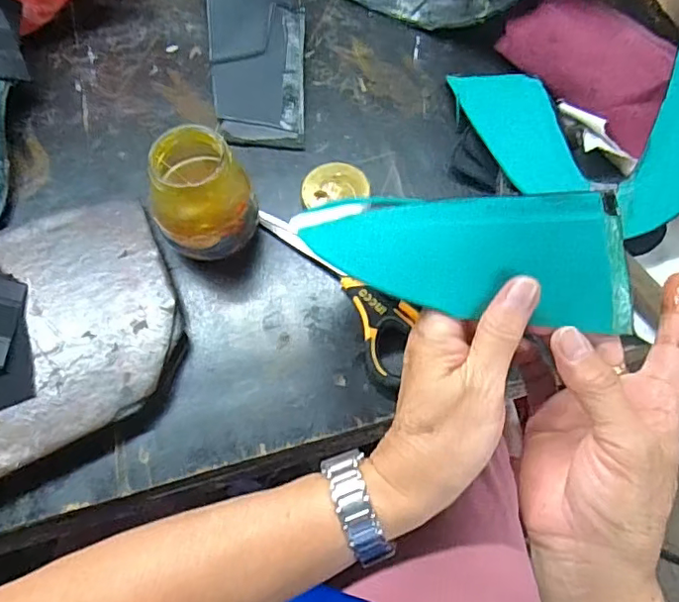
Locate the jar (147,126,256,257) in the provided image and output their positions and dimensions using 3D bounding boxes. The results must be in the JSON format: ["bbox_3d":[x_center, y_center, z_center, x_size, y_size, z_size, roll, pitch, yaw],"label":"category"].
[{"bbox_3d":[-0.093,-0.069,0.385,0.065,0.090,0.059,-18,67,-9],"label":"jar"}]

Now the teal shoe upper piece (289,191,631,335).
[{"bbox_3d":[0.072,-0.022,0.286,0.166,0.030,0.073,6,106,-8],"label":"teal shoe upper piece"}]

